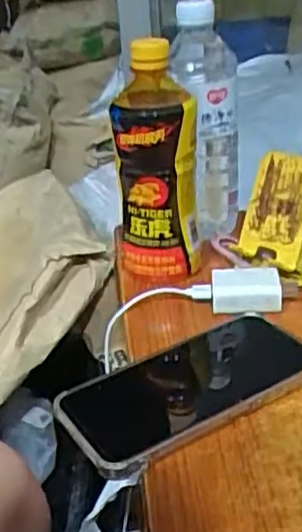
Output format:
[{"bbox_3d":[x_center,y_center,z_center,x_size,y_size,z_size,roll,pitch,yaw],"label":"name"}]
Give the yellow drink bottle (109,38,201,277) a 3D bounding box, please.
[{"bbox_3d":[0.003,-0.088,0.561,0.065,0.187,0.075,-5,27,1],"label":"yellow drink bottle"}]

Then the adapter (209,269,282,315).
[{"bbox_3d":[0.075,0.020,0.540,0.054,0.024,0.045,0,27,10],"label":"adapter"}]

